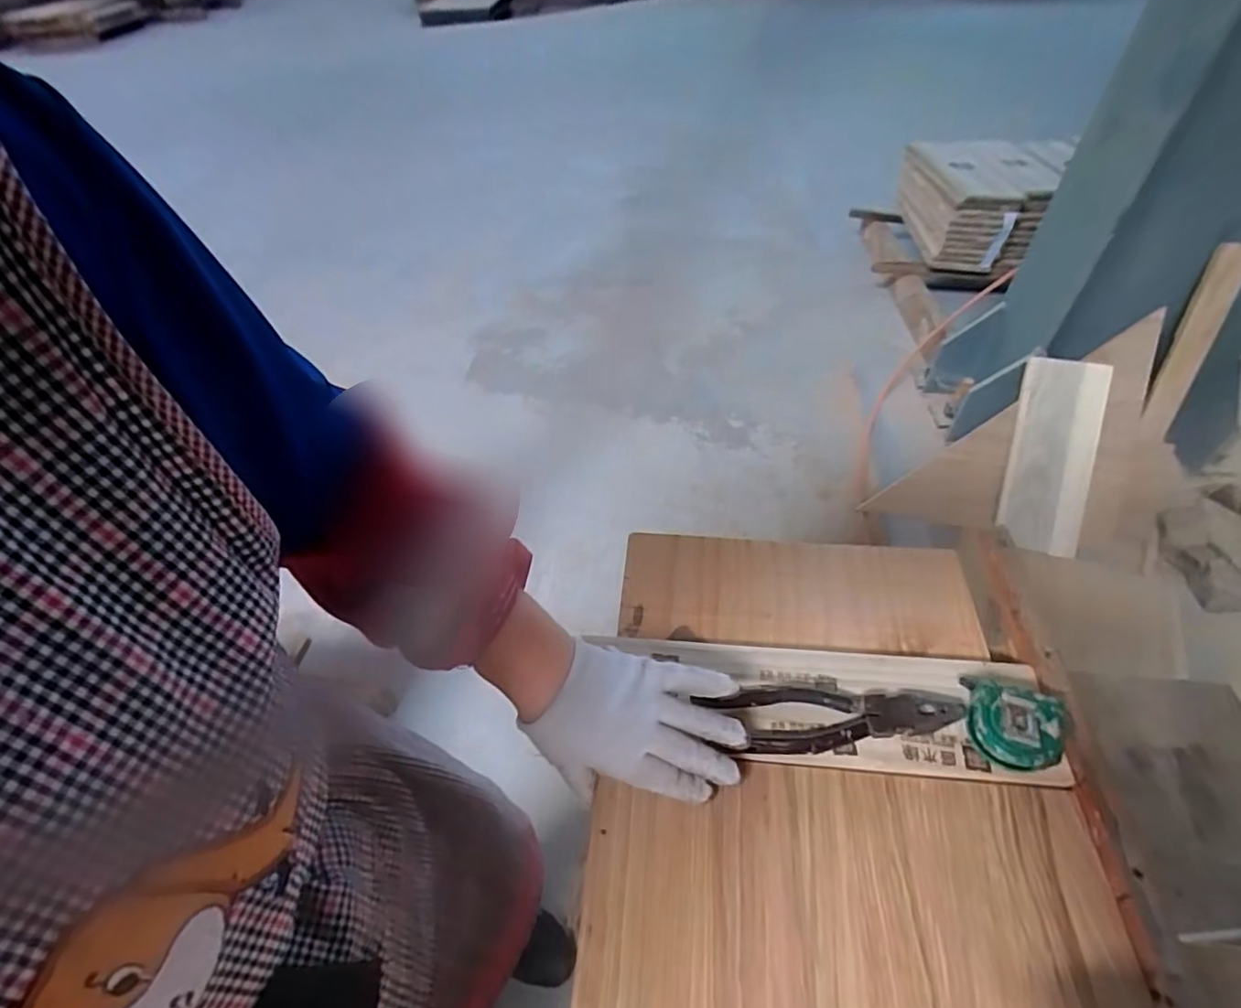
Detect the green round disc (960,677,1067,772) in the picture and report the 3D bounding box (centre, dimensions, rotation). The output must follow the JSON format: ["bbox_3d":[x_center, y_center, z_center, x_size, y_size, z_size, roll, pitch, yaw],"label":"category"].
[{"bbox_3d":[0.284,0.162,0.431,0.059,0.030,0.055,-2,50,2],"label":"green round disc"}]

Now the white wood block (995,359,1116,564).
[{"bbox_3d":[0.819,-0.089,1.115,0.146,0.058,0.360,7,93,13],"label":"white wood block"}]

